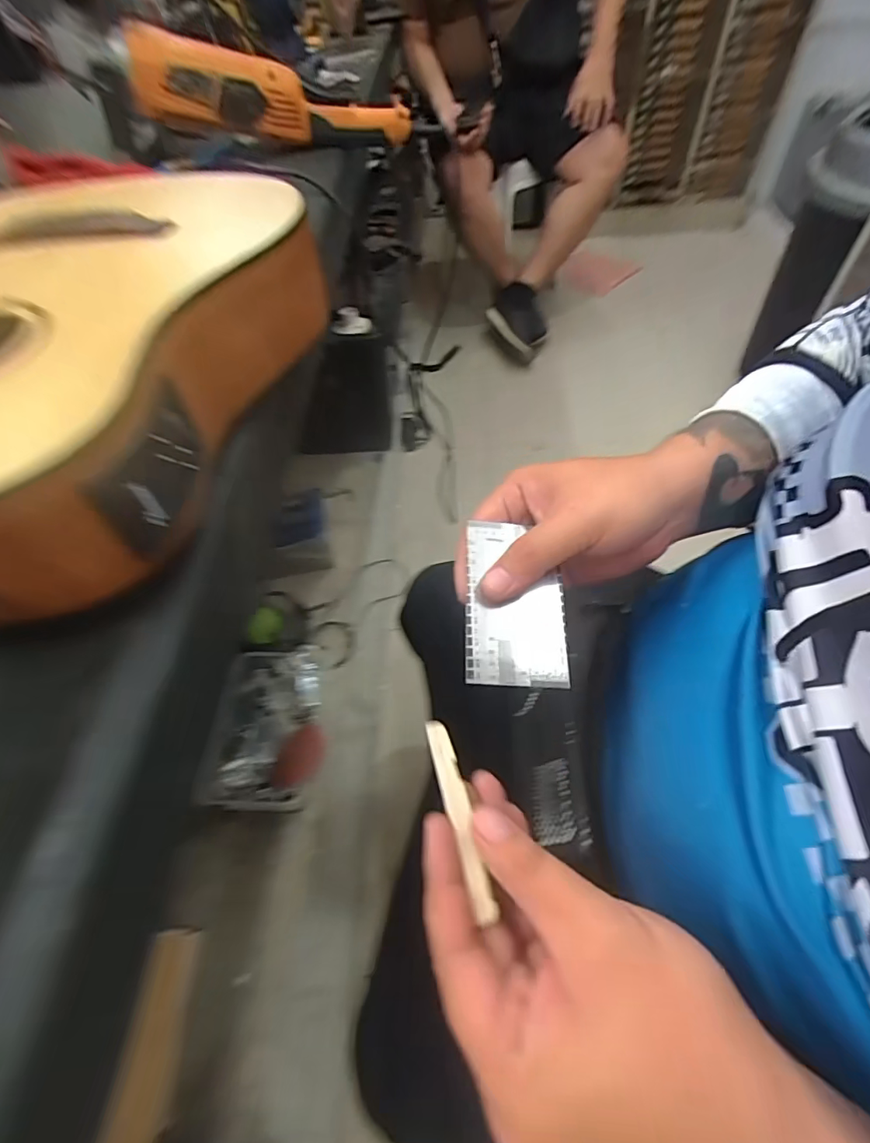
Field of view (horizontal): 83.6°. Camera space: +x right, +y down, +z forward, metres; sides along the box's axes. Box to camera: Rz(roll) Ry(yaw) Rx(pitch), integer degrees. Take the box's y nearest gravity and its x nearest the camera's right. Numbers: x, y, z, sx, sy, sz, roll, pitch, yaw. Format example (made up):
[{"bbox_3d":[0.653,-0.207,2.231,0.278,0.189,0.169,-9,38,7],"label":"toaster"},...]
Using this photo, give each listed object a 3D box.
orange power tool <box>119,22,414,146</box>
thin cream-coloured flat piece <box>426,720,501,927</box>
[{"bbox_3d":[-0.204,-0.613,0.621,0.331,0.101,0.079,1,55,-1],"label":"orange power tool"},{"bbox_3d":[0.010,0.098,0.200,0.011,0.006,0.075,-12,54,-10],"label":"thin cream-coloured flat piece"}]

